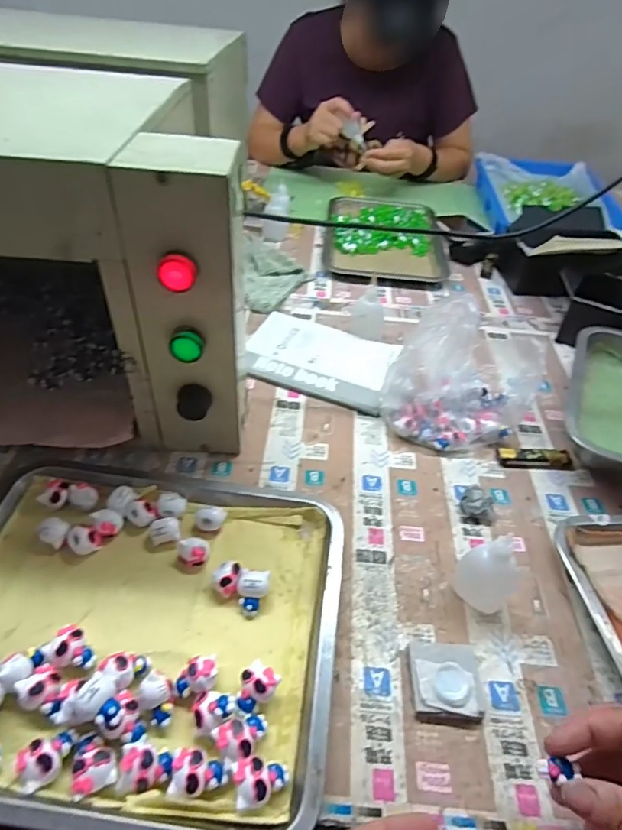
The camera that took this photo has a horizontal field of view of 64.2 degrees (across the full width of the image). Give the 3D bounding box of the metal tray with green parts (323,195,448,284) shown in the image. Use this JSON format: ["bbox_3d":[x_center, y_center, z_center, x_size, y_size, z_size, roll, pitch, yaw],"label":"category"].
[{"bbox_3d":[0.135,-0.336,0.912,0.209,0.020,0.304,4,45,-1],"label":"metal tray with green parts"}]

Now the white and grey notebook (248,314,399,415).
[{"bbox_3d":[0.012,-0.079,0.644,0.189,0.017,0.139,17,46,11],"label":"white and grey notebook"}]

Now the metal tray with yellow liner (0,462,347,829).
[{"bbox_3d":[-0.137,0.153,0.384,0.316,0.031,0.269,7,45,1],"label":"metal tray with yellow liner"}]

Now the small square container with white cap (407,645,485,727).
[{"bbox_3d":[0.101,0.199,0.372,0.051,0.015,0.051,5,45,-1],"label":"small square container with white cap"}]

